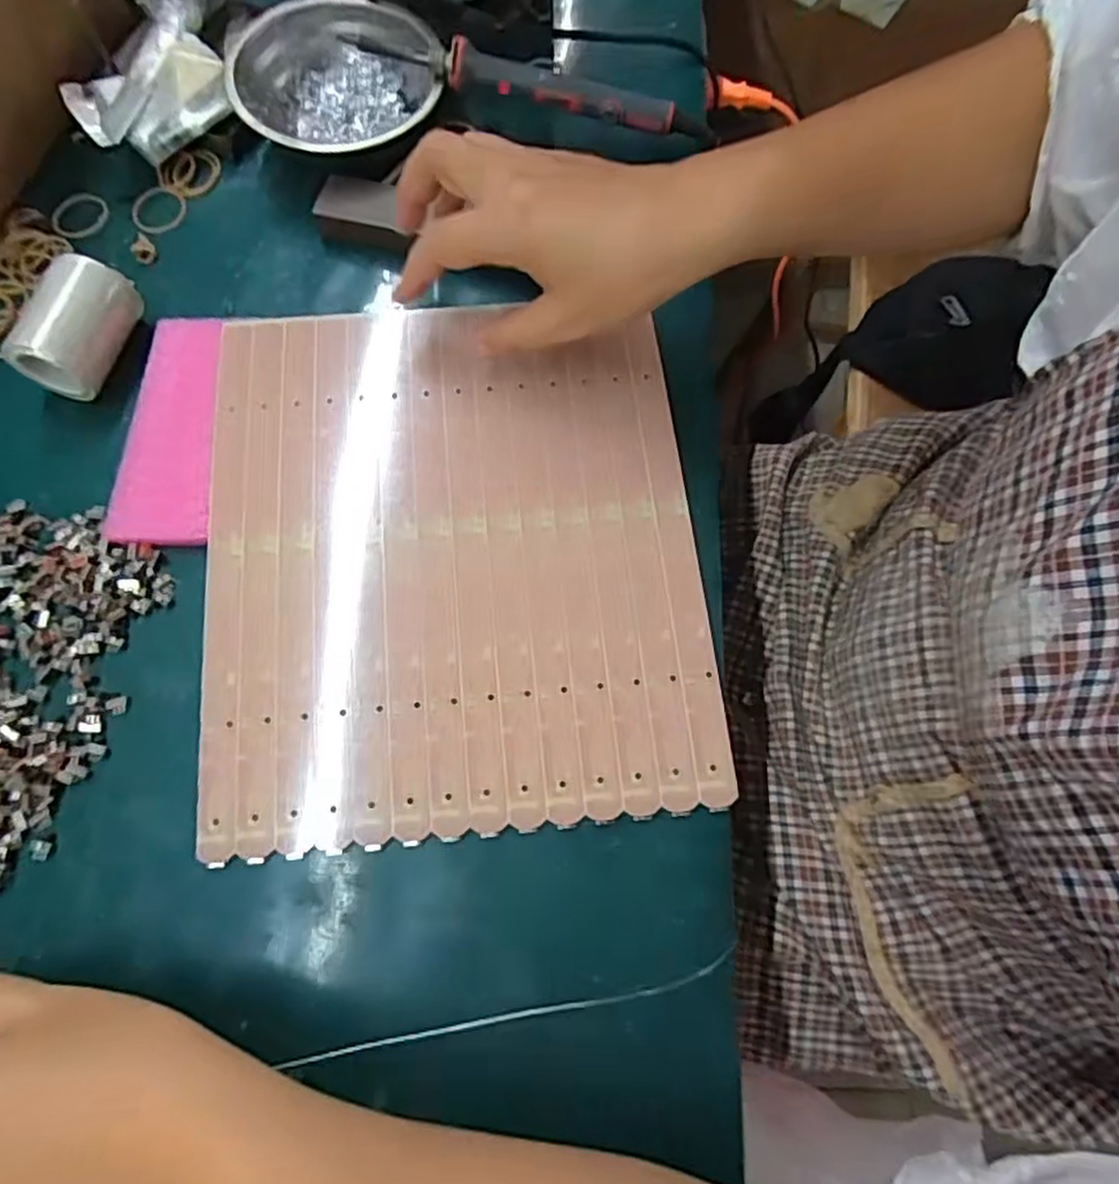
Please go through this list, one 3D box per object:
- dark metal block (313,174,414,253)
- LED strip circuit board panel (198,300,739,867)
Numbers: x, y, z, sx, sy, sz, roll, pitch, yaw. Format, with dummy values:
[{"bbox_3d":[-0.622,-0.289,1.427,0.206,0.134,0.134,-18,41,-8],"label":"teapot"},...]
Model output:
[{"bbox_3d":[-0.116,-0.224,0.423,0.057,0.025,0.031,14,72,6],"label":"dark metal block"},{"bbox_3d":[-0.054,-0.028,0.357,0.236,0.007,0.283,-6,72,-2],"label":"LED strip circuit board panel"}]

